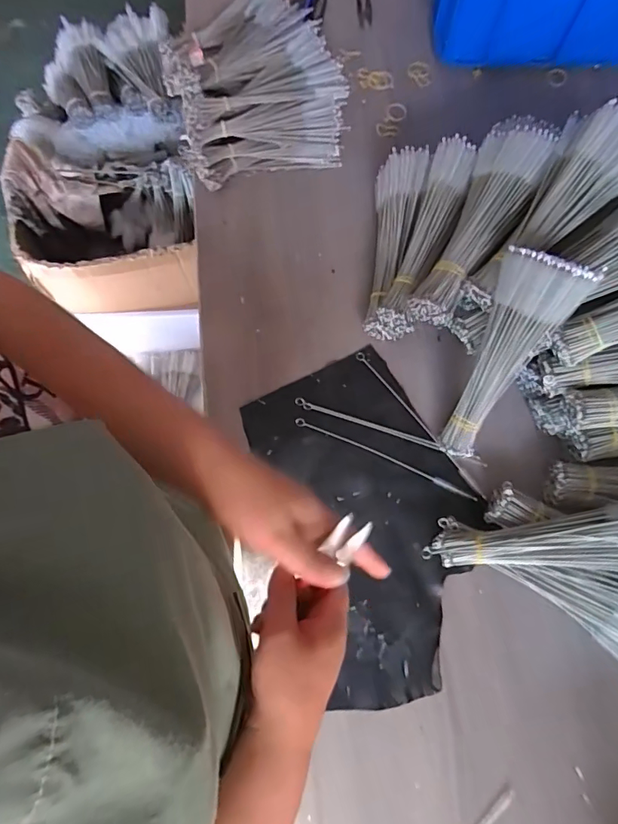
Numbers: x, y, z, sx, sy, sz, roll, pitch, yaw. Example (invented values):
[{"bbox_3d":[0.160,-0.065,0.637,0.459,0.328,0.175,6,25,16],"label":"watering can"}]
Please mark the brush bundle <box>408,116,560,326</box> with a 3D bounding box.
[{"bbox_3d":[0.194,-0.218,0.556,0.079,0.051,0.252,29,88,8],"label":"brush bundle"}]

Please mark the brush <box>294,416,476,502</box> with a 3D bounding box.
[{"bbox_3d":[0.093,0.057,0.594,0.235,0.008,0.012,23,76,7],"label":"brush"}]

